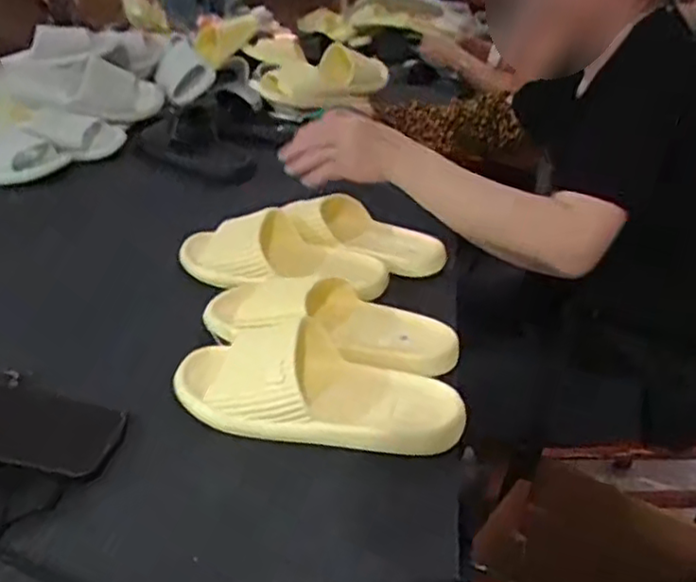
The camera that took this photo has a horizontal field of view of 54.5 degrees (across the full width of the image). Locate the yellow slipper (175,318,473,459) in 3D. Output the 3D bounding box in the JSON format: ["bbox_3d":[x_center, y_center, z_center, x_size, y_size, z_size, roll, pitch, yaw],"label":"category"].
[{"bbox_3d":[-0.027,0.069,0.581,0.258,0.063,0.107,6,32,10],"label":"yellow slipper"}]

